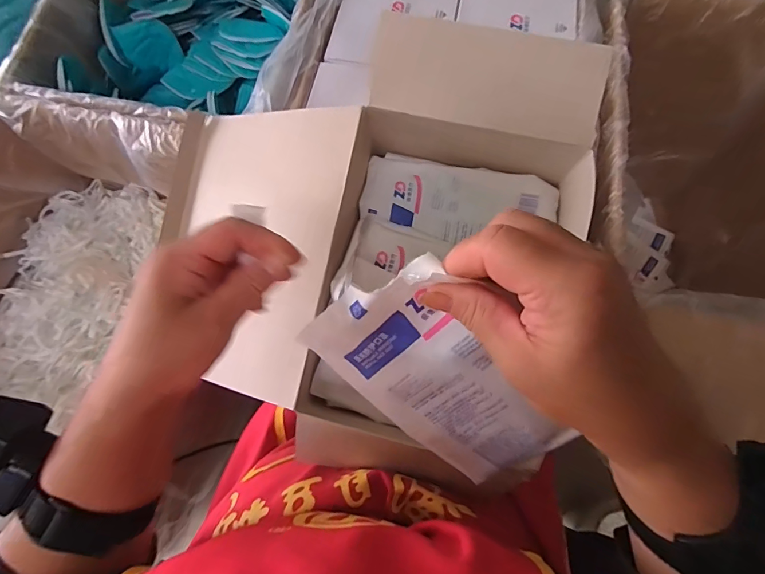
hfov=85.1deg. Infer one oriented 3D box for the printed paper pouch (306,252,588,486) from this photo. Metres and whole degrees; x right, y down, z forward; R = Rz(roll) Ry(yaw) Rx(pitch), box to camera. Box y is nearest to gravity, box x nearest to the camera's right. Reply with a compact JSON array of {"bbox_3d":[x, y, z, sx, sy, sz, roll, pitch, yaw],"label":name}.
[{"bbox_3d":[0.044,0.059,0.257,0.168,0.113,0.013,39,37,-10],"label":"printed paper pouch"}]

